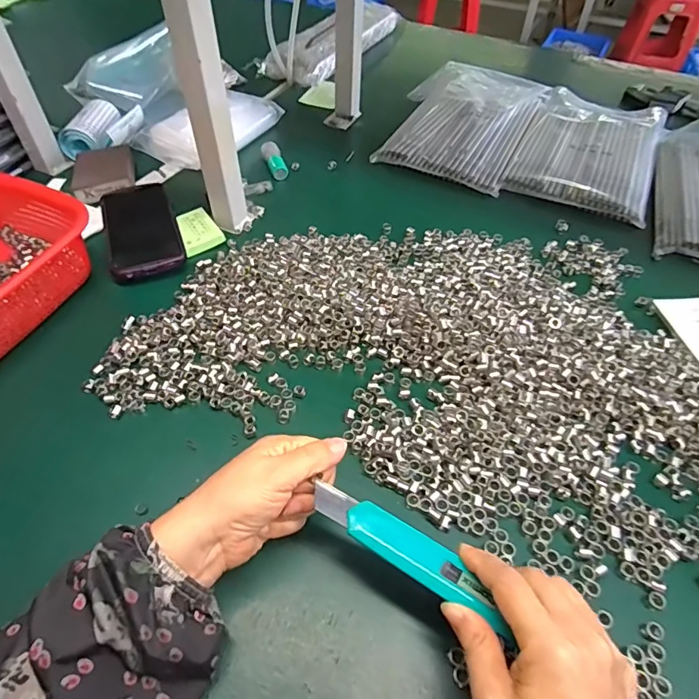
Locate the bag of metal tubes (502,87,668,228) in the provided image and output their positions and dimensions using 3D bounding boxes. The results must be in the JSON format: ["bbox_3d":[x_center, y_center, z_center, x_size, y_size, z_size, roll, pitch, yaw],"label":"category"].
[{"bbox_3d":[0.357,-0.305,0.715,0.179,0.022,0.329,22,51,17],"label":"bag of metal tubes"}]

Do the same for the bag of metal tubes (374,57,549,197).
[{"bbox_3d":[0.181,-0.361,0.751,0.200,0.031,0.324,18,50,13],"label":"bag of metal tubes"}]

